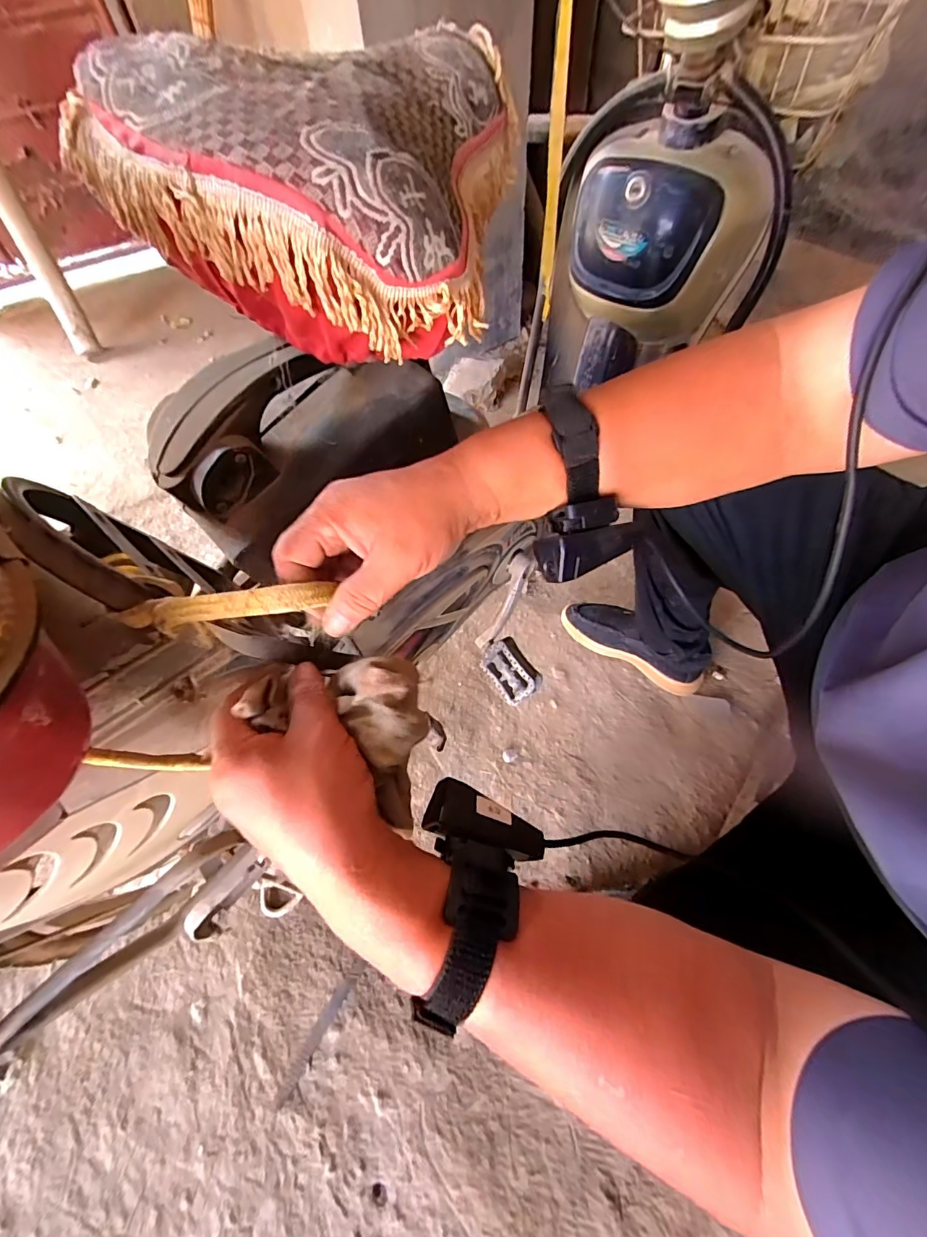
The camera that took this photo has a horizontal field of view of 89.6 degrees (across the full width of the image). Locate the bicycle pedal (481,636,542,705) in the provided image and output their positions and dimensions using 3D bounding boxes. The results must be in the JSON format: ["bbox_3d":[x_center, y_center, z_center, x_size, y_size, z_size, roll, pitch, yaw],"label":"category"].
[{"bbox_3d":[0.070,0.078,0.688,0.026,0.069,0.089,-17,66,-45],"label":"bicycle pedal"}]

